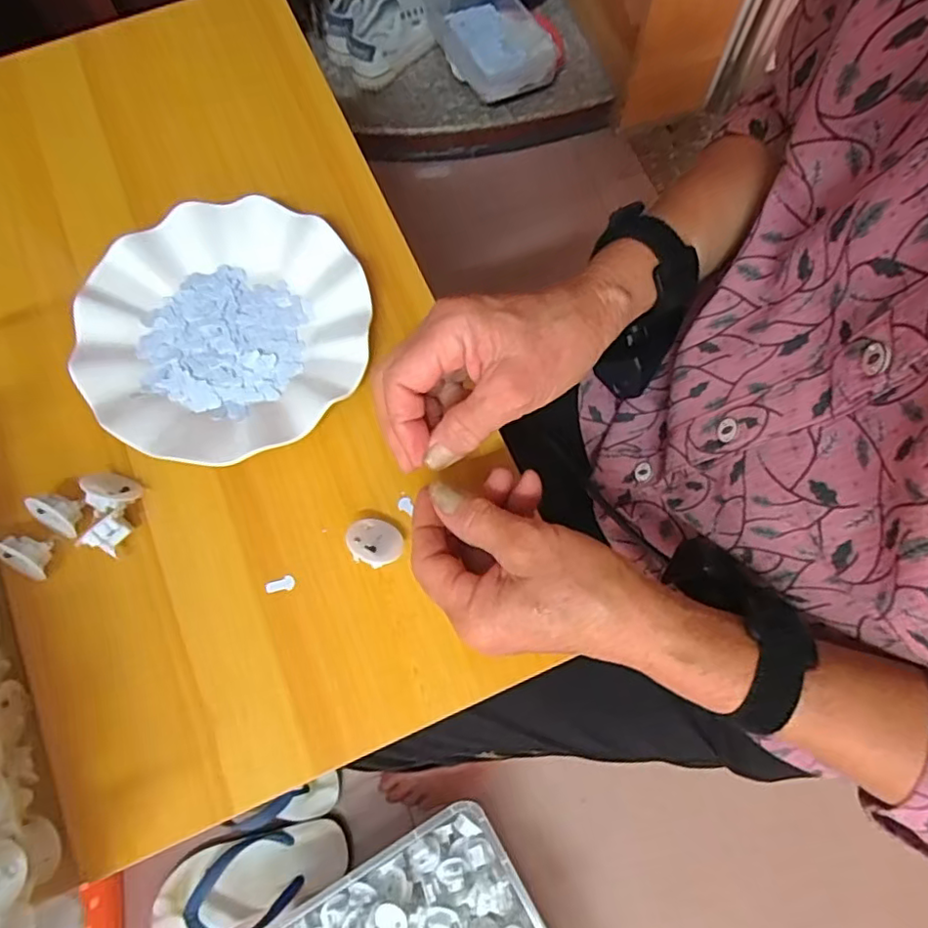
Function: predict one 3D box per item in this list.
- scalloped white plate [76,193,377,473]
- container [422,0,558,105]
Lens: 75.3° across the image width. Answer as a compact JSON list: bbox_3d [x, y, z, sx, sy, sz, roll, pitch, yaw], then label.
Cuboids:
[{"bbox_3d":[-0.153,-0.088,0.391,0.178,0.022,0.179,0,72,1],"label":"scalloped white plate"},{"bbox_3d":[0.056,-0.742,1.049,0.190,0.061,0.268,-21,73,-5],"label":"container"}]

